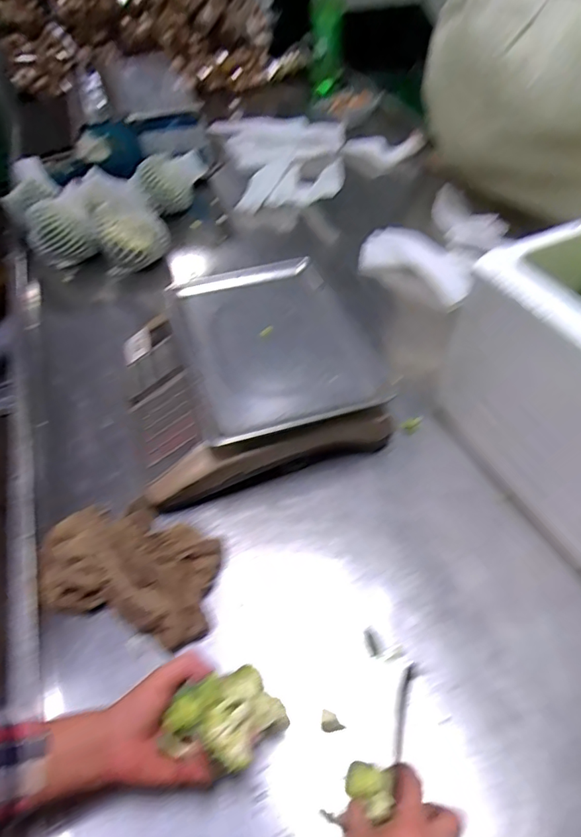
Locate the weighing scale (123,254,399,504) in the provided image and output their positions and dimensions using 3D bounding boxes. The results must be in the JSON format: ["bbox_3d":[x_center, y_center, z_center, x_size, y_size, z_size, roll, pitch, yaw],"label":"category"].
[{"bbox_3d":[-0.070,-0.068,0.733,0.343,0.113,0.338,-16,52,-11],"label":"weighing scale"}]

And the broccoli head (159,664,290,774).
[{"bbox_3d":[-0.055,0.251,0.404,0.085,0.049,0.071,-38,59,-23],"label":"broccoli head"}]

